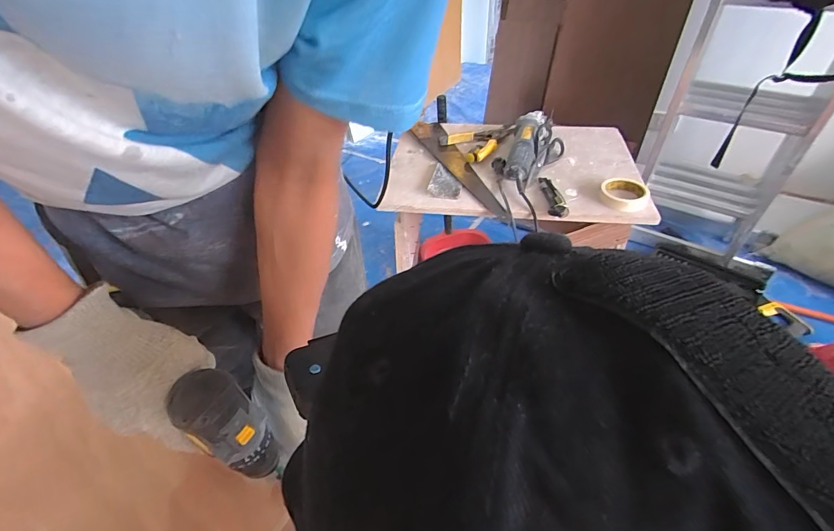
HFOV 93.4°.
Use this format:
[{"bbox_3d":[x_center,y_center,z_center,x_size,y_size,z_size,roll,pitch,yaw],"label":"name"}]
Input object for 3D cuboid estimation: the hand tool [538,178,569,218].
[{"bbox_3d":[0.301,-0.151,0.872,0.039,0.021,0.147,1,44,2],"label":"hand tool"}]

